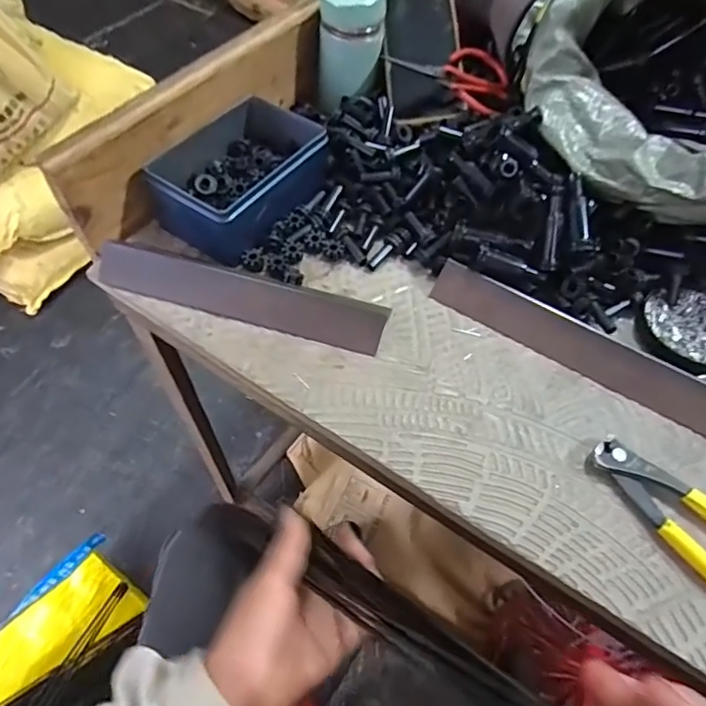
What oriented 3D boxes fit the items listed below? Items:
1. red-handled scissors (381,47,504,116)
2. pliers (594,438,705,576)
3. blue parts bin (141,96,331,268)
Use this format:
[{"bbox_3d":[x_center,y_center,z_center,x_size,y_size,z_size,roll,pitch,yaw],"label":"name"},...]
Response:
[{"bbox_3d":[0.096,-0.277,0.518,0.119,0.018,0.078,28,63,-7],"label":"red-handled scissors"},{"bbox_3d":[0.228,0.118,0.343,0.044,0.017,0.160,-36,65,-25],"label":"pliers"},{"bbox_3d":[-0.102,-0.161,0.483,0.111,0.058,0.151,29,59,15],"label":"blue parts bin"}]

